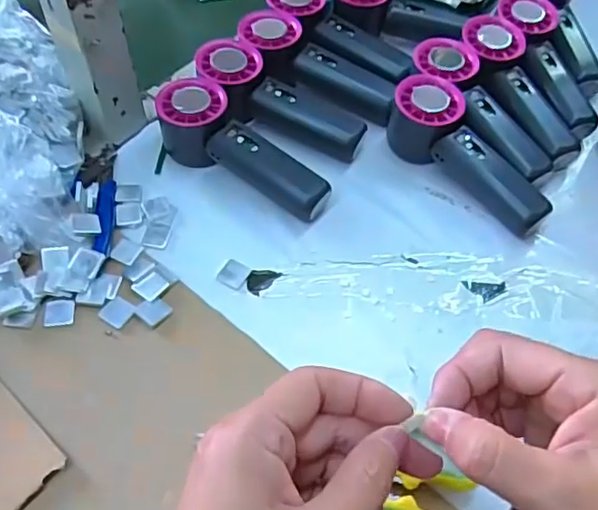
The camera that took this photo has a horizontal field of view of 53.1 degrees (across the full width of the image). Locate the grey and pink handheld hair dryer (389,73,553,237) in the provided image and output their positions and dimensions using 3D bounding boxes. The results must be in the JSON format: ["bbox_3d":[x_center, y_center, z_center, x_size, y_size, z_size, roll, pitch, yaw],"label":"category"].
[{"bbox_3d":[0.141,-0.083,0.494,0.052,0.056,0.155,-37,64,-25],"label":"grey and pink handheld hair dryer"}]

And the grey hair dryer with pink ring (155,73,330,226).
[{"bbox_3d":[-0.044,-0.086,0.488,0.152,0.053,0.049,29,59,17],"label":"grey hair dryer with pink ring"}]

